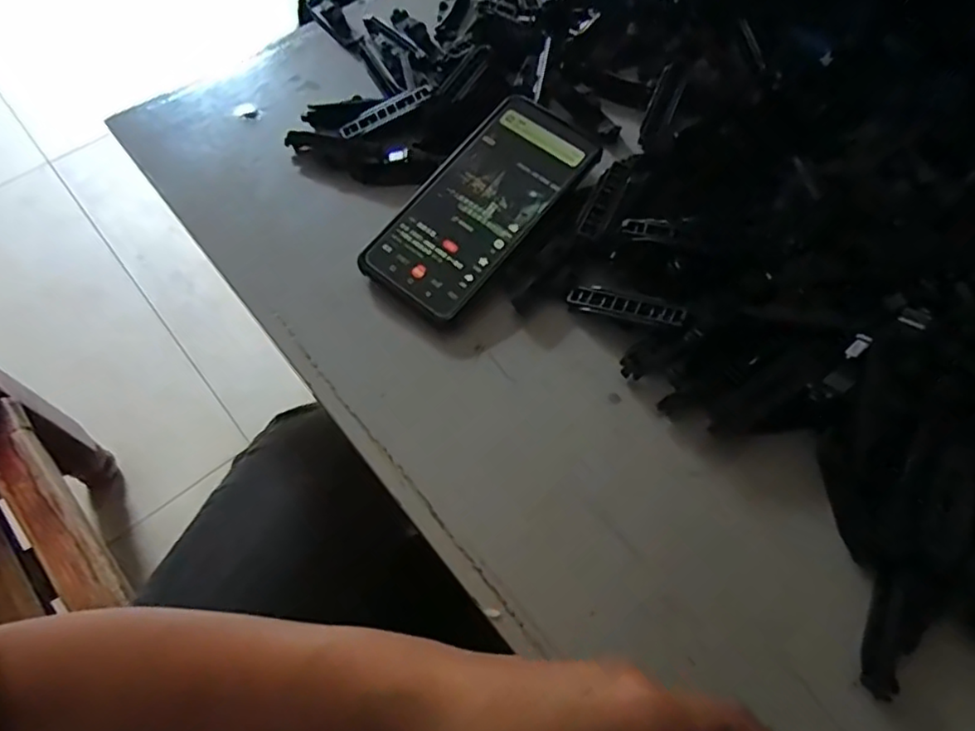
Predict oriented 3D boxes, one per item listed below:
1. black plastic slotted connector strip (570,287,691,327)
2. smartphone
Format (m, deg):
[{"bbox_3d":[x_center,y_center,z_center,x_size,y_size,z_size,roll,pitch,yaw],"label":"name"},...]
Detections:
[{"bbox_3d":[0.085,-0.037,0.389,0.071,0.005,0.015,16,65,26],"label":"black plastic slotted connector strip"},{"bbox_3d":[-0.004,-0.107,0.421,0.079,0.006,0.167,38,77,14],"label":"smartphone"}]

